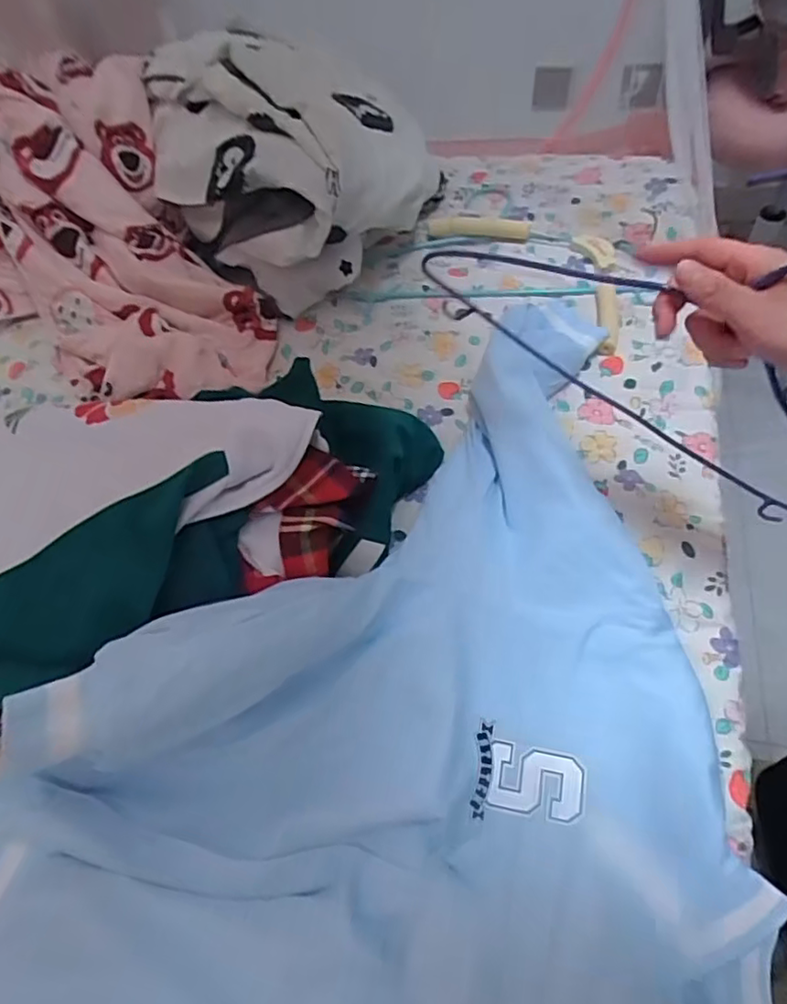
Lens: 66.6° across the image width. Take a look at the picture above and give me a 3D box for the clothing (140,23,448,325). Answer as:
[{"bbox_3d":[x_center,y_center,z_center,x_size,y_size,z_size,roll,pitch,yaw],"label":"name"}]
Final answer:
[{"bbox_3d":[-0.128,-0.443,0.759,0.312,0.201,0.378,-38,61,-17],"label":"clothing"}]

